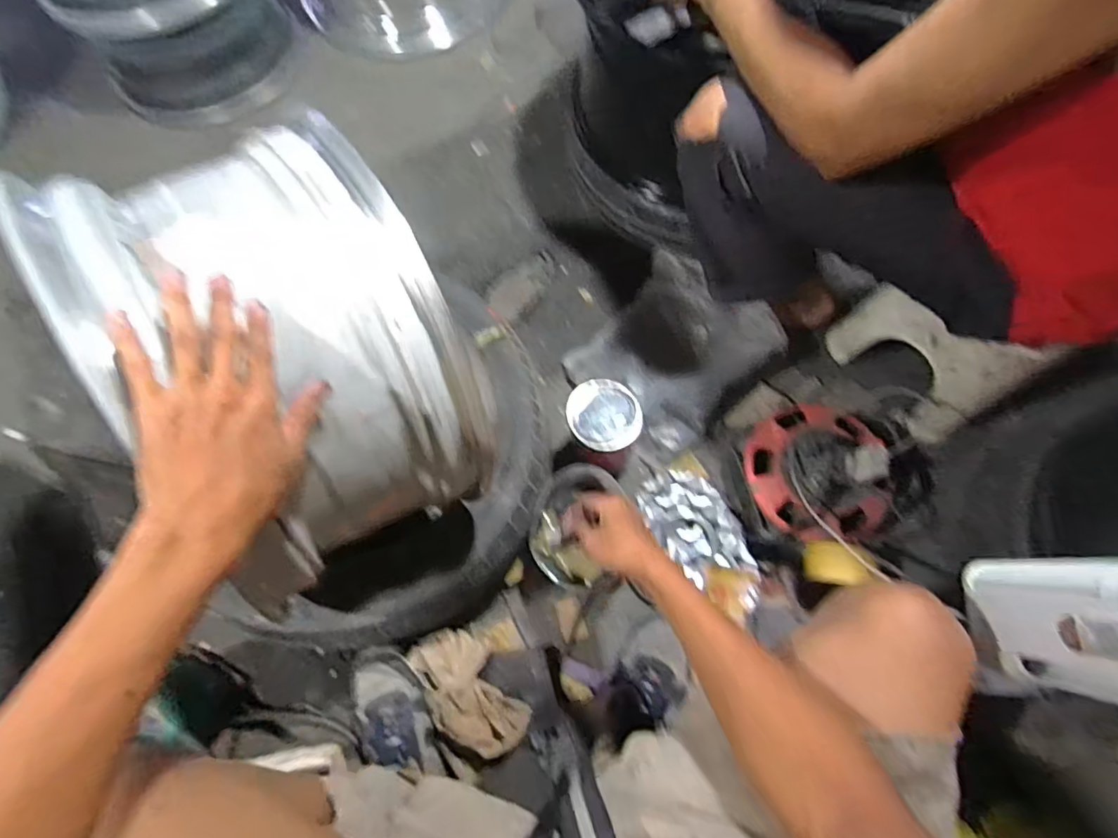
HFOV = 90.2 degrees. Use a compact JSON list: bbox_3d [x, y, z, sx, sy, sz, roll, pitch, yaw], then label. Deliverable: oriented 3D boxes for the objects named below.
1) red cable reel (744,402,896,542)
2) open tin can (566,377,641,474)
[{"bbox_3d":[0.369,0.069,0.780,0.188,0.111,0.199,0,69,1],"label":"red cable reel"},{"bbox_3d":[0.065,0.013,0.840,0.102,0.129,0.099,0,69,1],"label":"open tin can"}]

